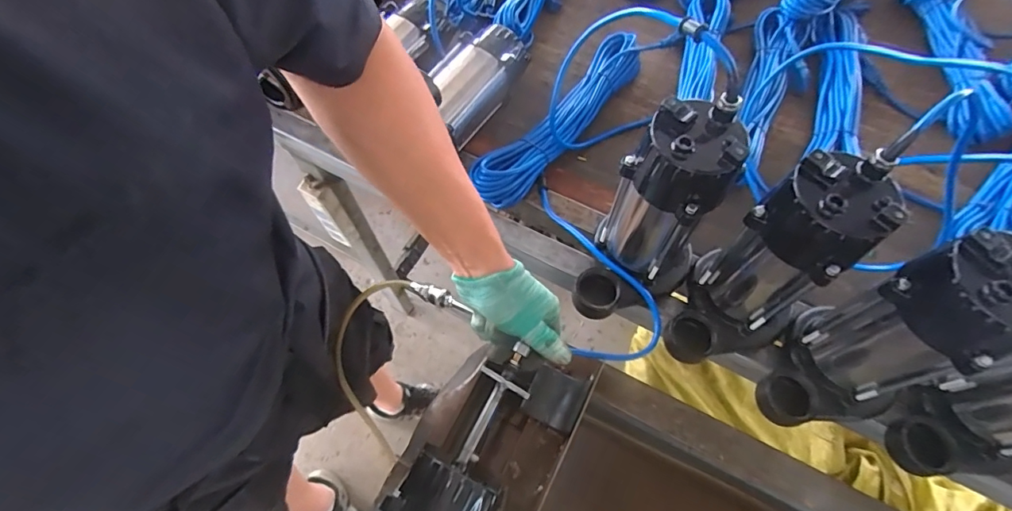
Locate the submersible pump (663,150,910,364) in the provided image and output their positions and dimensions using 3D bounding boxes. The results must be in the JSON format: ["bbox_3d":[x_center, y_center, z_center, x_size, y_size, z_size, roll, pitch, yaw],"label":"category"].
[{"bbox_3d":[0.250,0.023,0.459,0.106,0.224,0.141,41,71,18],"label":"submersible pump"}]

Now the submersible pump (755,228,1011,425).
[{"bbox_3d":[0.345,0.076,0.432,0.142,0.221,0.115,-10,64,-4],"label":"submersible pump"}]

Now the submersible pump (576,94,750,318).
[{"bbox_3d":[0.149,-0.027,0.492,0.104,0.243,0.149,36,70,17],"label":"submersible pump"}]

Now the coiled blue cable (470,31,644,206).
[{"bbox_3d":[0.081,-0.201,0.679,0.071,0.071,0.337,37,70,17],"label":"coiled blue cable"}]

